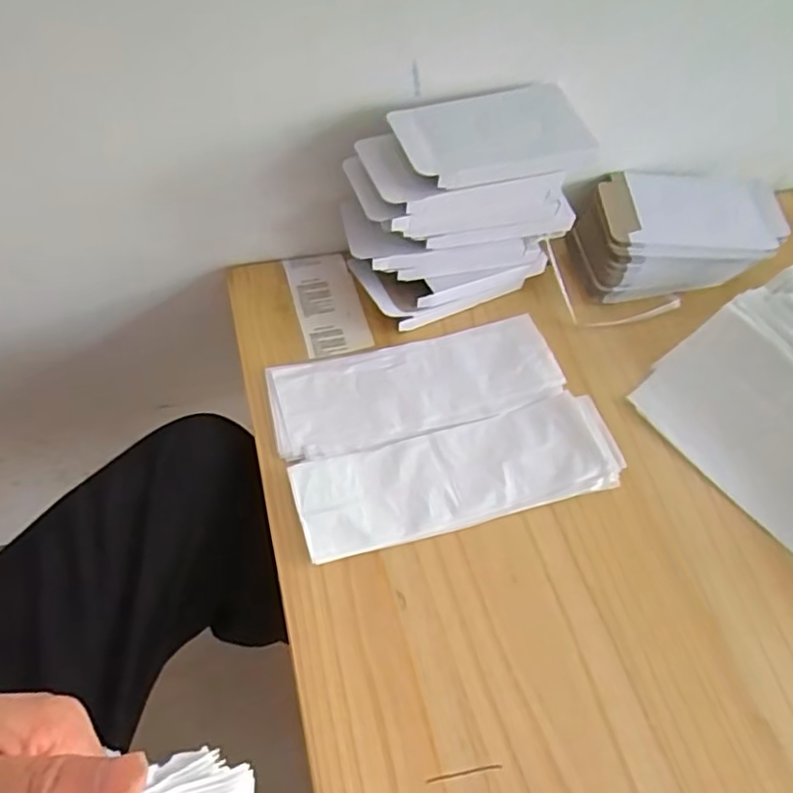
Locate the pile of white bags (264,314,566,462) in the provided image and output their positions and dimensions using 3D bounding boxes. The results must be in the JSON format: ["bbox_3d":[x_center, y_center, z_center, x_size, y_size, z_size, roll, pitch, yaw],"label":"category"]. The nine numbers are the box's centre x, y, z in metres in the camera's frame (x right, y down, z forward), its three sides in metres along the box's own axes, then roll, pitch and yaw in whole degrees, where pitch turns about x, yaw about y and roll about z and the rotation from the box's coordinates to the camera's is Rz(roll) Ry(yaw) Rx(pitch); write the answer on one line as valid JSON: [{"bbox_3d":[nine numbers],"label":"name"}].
[{"bbox_3d":[0.017,-0.011,0.544,0.246,0.007,0.094,-13,59,-12],"label":"pile of white bags"}]

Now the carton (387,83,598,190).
[{"bbox_3d":[0.072,-0.204,0.496,0.144,0.024,0.082,-10,57,-11],"label":"carton"}]

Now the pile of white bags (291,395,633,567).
[{"bbox_3d":[0.052,0.061,0.504,0.260,0.012,0.085,-14,59,-12],"label":"pile of white bags"}]

